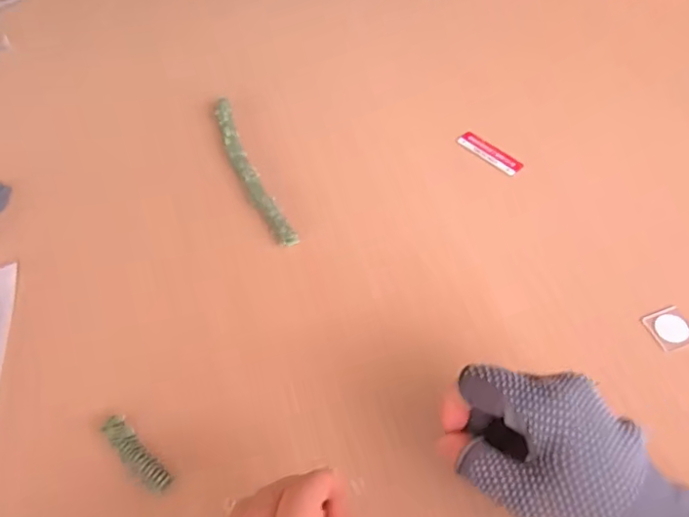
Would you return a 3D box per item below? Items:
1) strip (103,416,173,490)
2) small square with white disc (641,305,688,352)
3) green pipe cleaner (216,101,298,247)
[{"bbox_3d":[-0.148,0.139,0.393,0.068,0.010,0.016,36,67,28],"label":"strip"},{"bbox_3d":[0.243,0.052,0.411,0.031,0.005,0.029,-20,55,-6],"label":"small square with white disc"},{"bbox_3d":[-0.096,-0.090,0.549,0.024,0.018,0.208,-24,56,-9],"label":"green pipe cleaner"}]

